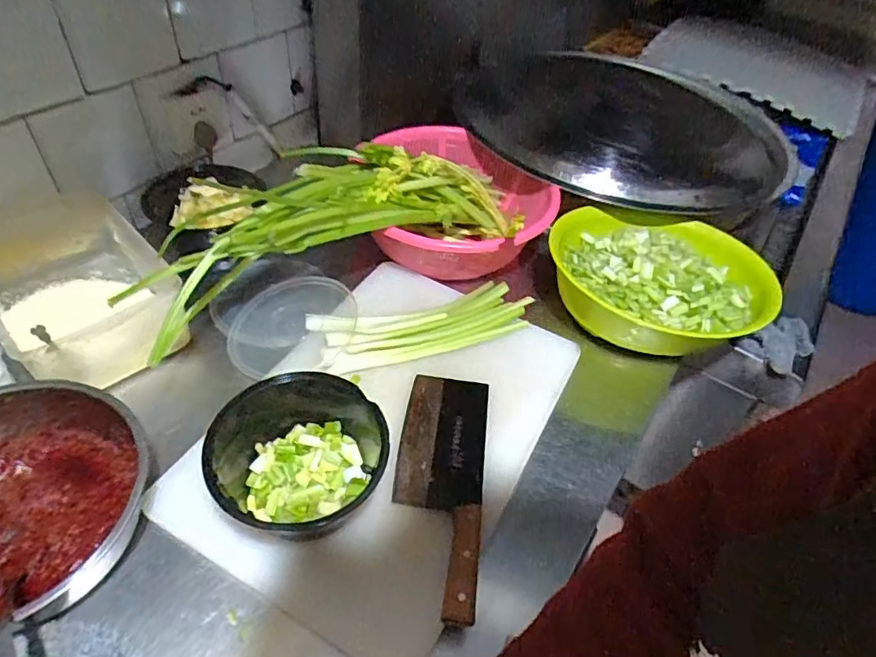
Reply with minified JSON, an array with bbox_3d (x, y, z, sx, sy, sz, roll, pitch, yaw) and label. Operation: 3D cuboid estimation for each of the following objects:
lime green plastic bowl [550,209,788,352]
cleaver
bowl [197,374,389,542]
[{"bbox_3d":[0.326,-0.062,0.829,0.329,0.105,0.269,1,46,-5],"label":"lime green plastic bowl"},{"bbox_3d":[0.001,0.159,0.608,0.095,0.021,0.291,8,46,1],"label":"cleaver"},{"bbox_3d":[-0.137,0.138,0.563,0.168,0.096,0.162,3,46,-3],"label":"bowl"}]

